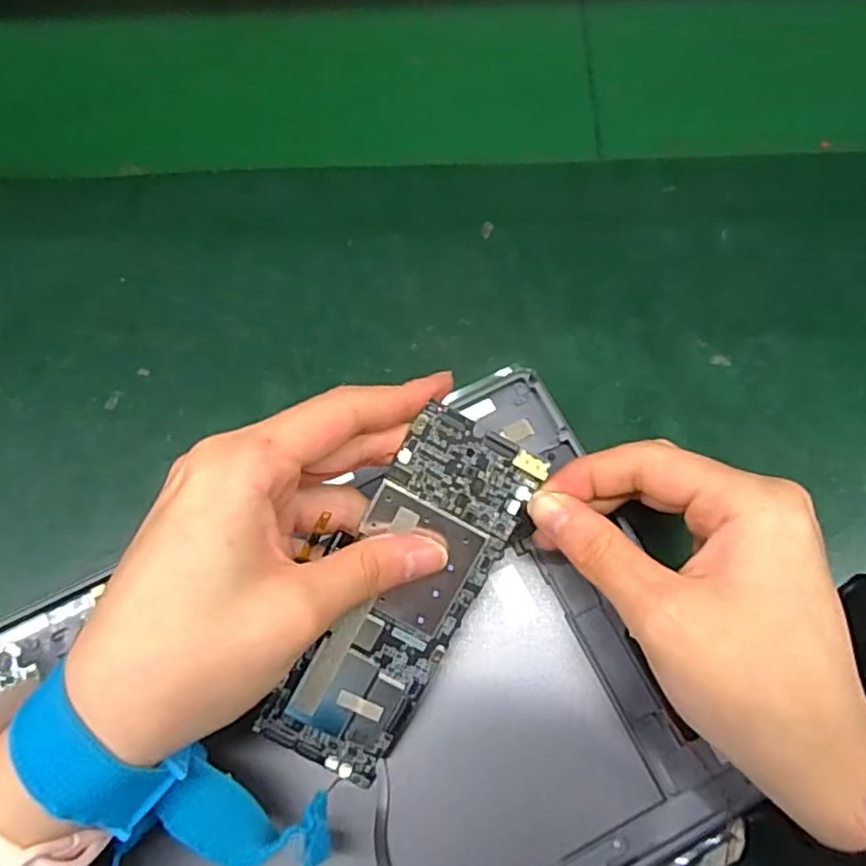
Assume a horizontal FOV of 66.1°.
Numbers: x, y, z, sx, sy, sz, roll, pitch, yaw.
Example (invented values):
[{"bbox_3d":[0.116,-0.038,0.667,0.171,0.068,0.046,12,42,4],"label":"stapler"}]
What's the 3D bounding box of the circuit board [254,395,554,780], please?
[{"bbox_3d":[-0.011,0.054,0.216,0.044,0.004,0.123,28,94,-3],"label":"circuit board"}]

